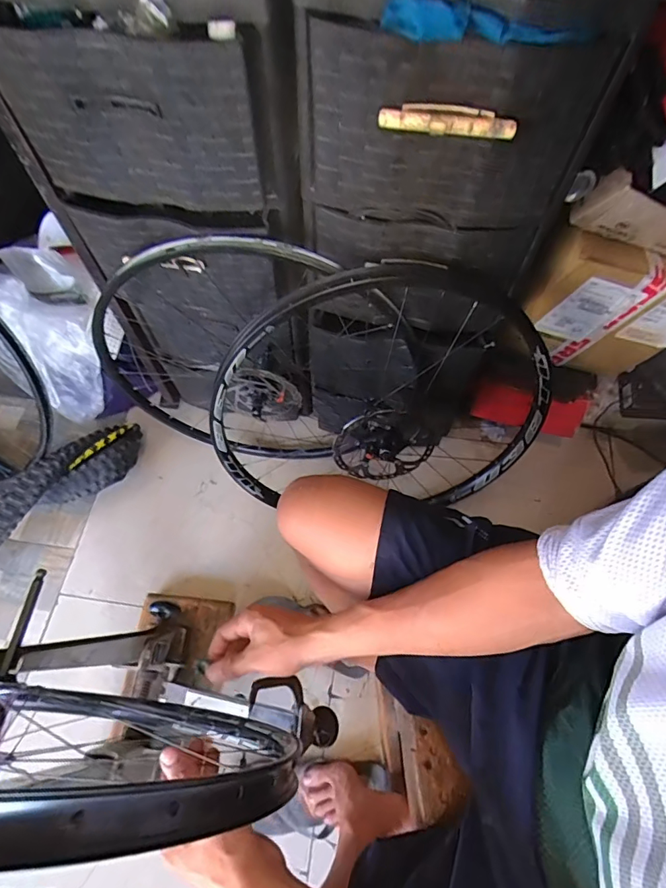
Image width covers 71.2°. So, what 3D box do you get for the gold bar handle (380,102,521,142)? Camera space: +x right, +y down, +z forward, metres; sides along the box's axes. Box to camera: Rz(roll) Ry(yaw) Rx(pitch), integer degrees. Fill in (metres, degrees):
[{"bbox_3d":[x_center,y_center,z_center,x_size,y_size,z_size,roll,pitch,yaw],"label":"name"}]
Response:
[{"bbox_3d":[0.119,-0.340,0.489,0.138,0.027,0.019,12,63,5],"label":"gold bar handle"}]

